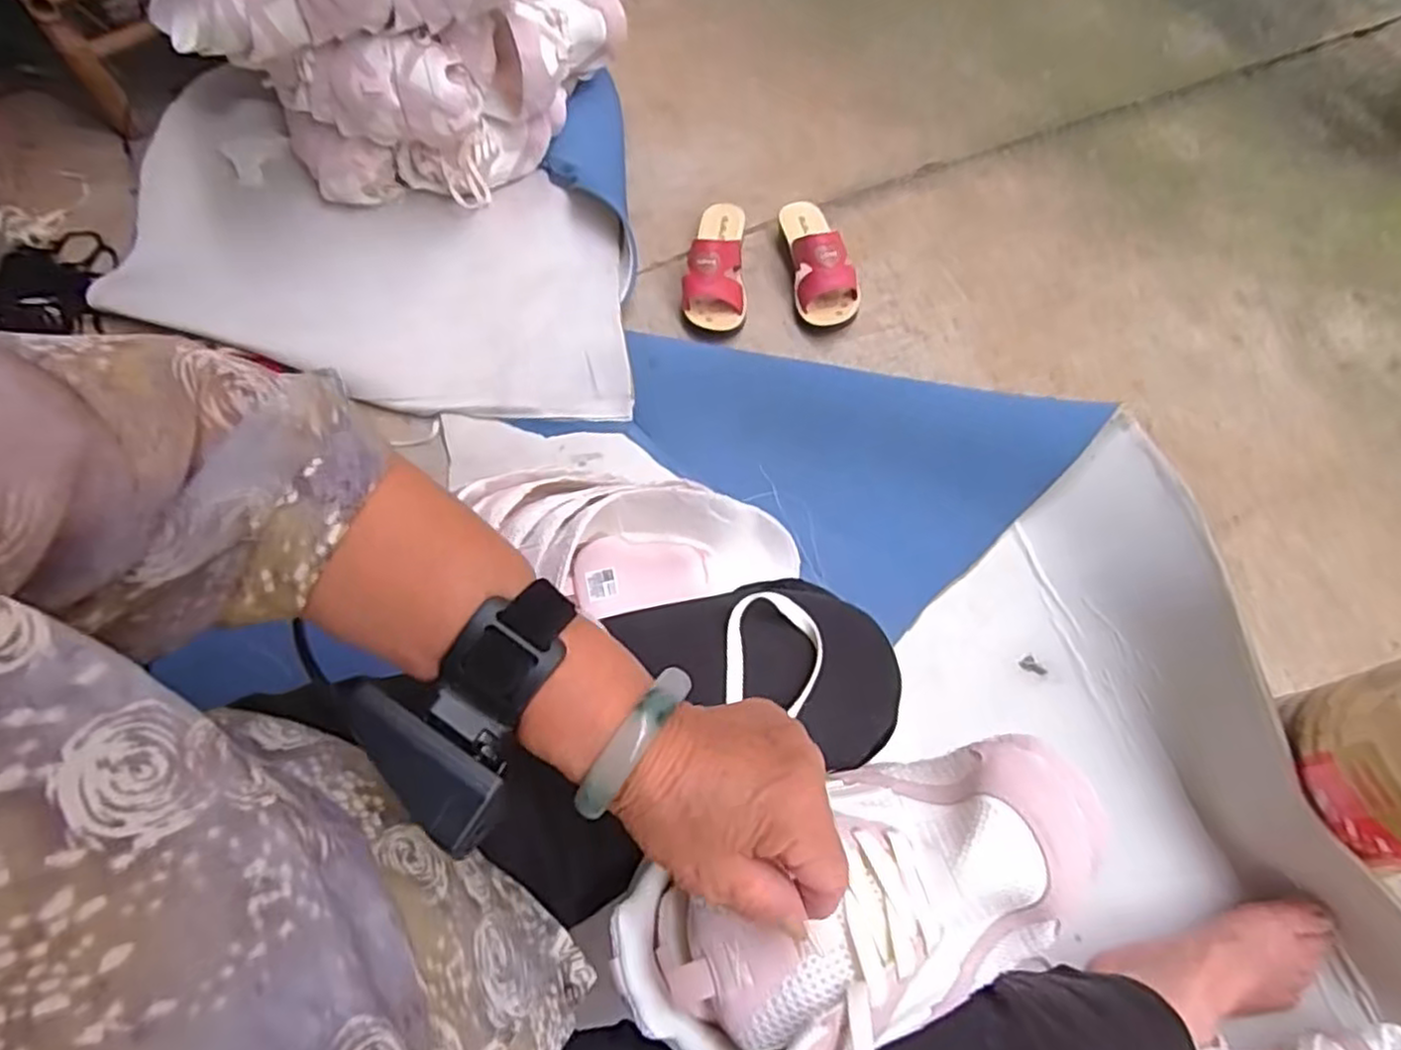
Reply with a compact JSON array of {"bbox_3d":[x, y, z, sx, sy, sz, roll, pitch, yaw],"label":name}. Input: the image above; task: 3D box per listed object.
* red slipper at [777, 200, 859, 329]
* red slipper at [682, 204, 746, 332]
[{"bbox_3d":[0.165,-0.374,1.007,0.083,0.075,0.215,-4,62,-3],"label":"red slipper"},{"bbox_3d":[0.019,-0.371,1.016,0.085,0.068,0.219,1,62,0],"label":"red slipper"}]

